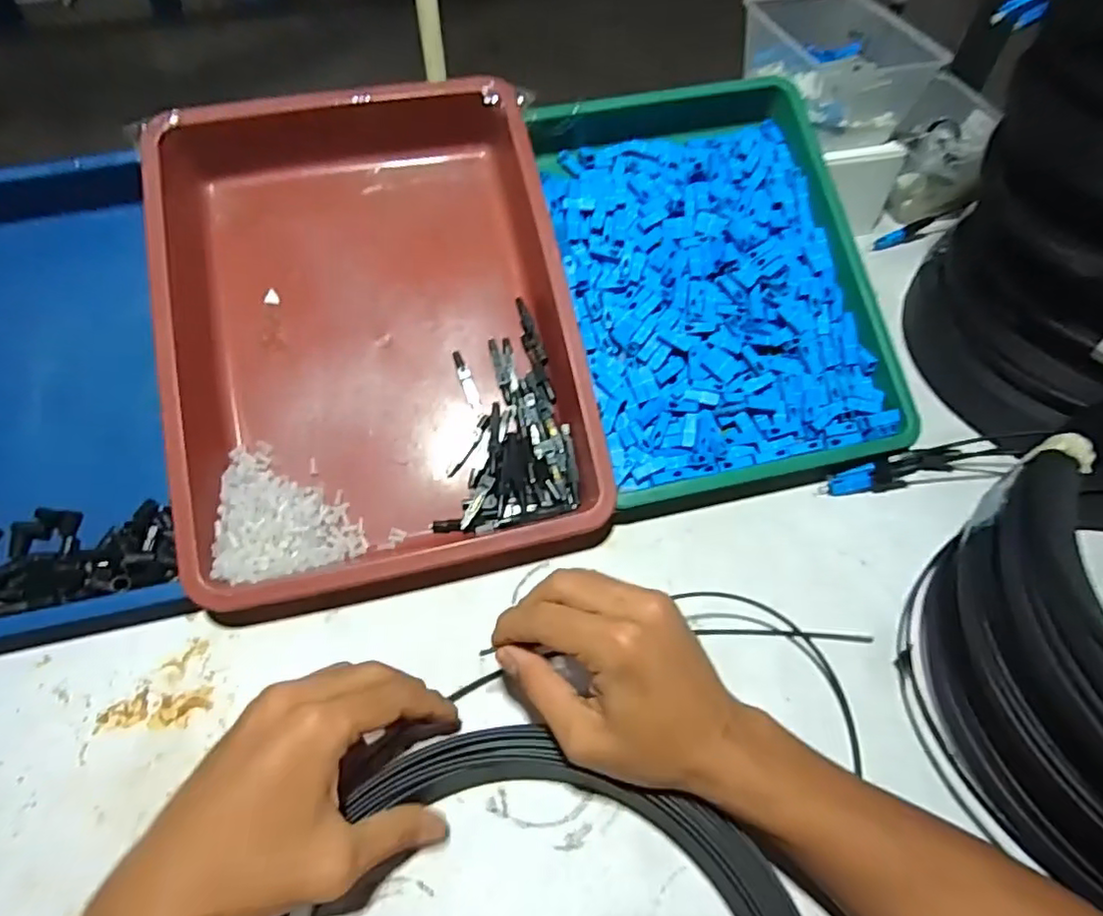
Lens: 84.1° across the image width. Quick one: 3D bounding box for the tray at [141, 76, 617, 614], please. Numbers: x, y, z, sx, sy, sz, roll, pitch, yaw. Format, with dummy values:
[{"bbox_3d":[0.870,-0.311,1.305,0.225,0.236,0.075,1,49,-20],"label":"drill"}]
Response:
[{"bbox_3d":[-0.119,-0.090,0.434,0.267,0.060,0.340,-12,76,-8],"label":"tray"}]

